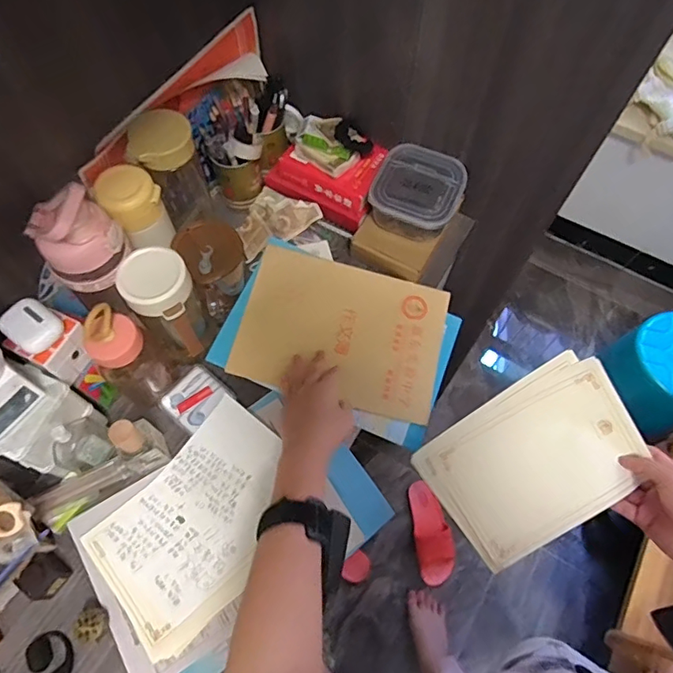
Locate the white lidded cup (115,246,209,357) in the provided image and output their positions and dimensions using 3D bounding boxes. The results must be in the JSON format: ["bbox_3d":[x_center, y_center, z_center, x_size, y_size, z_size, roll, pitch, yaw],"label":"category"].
[{"bbox_3d":[-0.183,-0.025,0.560,0.068,0.149,0.073,1,64,-2],"label":"white lidded cup"}]

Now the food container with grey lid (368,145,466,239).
[{"bbox_3d":[0.108,-0.195,0.676,0.113,0.059,0.102,21,65,7],"label":"food container with grey lid"}]

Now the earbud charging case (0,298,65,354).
[{"bbox_3d":[-0.305,-0.012,0.499,0.052,0.018,0.044,34,67,13],"label":"earbud charging case"}]

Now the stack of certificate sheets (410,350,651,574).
[{"bbox_3d":[0.216,0.135,0.542,0.217,0.026,0.156,-34,83,-1],"label":"stack of certificate sheets"}]

